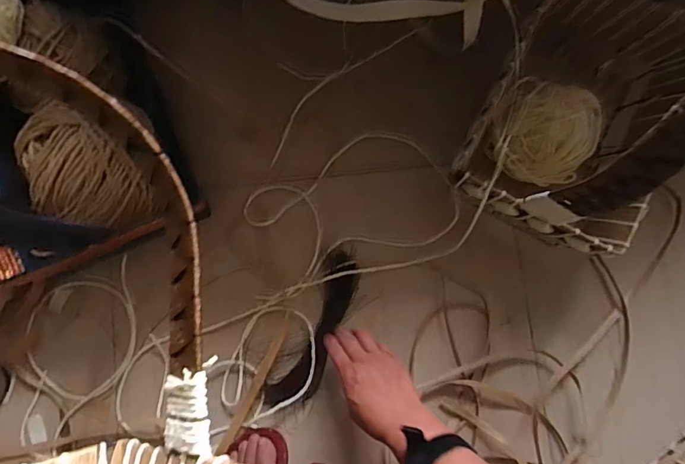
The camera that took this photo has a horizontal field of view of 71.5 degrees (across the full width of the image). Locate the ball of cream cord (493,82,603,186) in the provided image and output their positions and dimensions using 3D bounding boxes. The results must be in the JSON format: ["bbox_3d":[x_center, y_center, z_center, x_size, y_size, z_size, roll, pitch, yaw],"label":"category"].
[{"bbox_3d":[0.279,-0.138,0.654,0.132,0.105,0.107,13,77,3],"label":"ball of cream cord"}]

